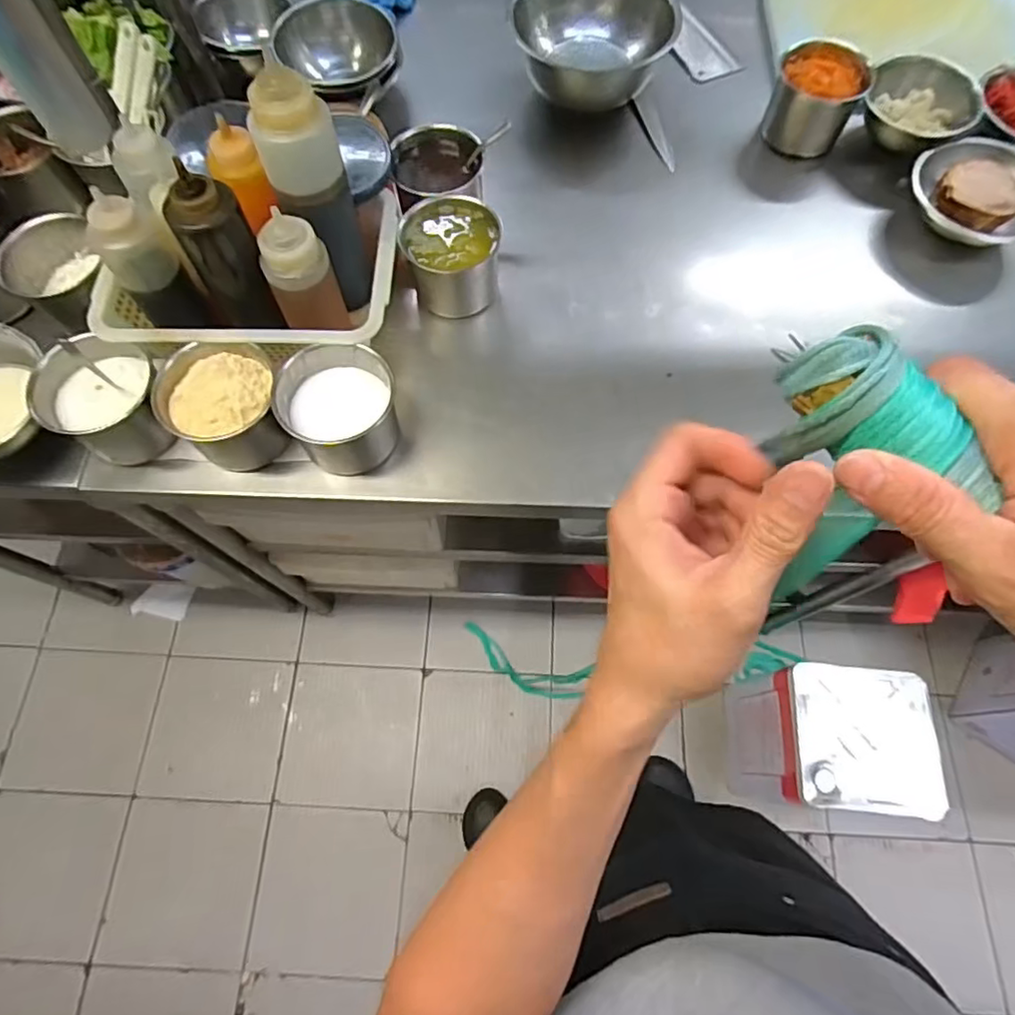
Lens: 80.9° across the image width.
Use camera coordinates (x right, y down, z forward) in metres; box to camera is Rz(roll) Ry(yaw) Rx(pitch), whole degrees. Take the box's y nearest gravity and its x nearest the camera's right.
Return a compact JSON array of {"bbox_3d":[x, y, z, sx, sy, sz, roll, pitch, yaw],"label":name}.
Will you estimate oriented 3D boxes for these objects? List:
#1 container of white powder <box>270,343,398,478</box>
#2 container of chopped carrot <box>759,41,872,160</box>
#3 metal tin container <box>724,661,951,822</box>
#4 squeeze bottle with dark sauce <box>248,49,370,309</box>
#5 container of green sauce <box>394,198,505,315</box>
[{"bbox_3d":[-0.178,-0.106,0.645,0.113,0.092,0.104,-9,70,-4],"label":"container of white powder"},{"bbox_3d":[0.428,-0.570,0.834,0.113,0.094,0.106,22,71,8],"label":"container of chopped carrot"},{"bbox_3d":[0.605,0.456,1.182,0.224,0.381,0.233,2,69,0],"label":"metal tin container"},{"bbox_3d":[-0.193,-0.319,0.617,0.080,0.215,0.069,38,73,13],"label":"squeeze bottle with dark sauce"},{"bbox_3d":[-0.066,-0.309,0.736,0.116,0.099,0.094,-12,70,-5],"label":"container of green sauce"}]

